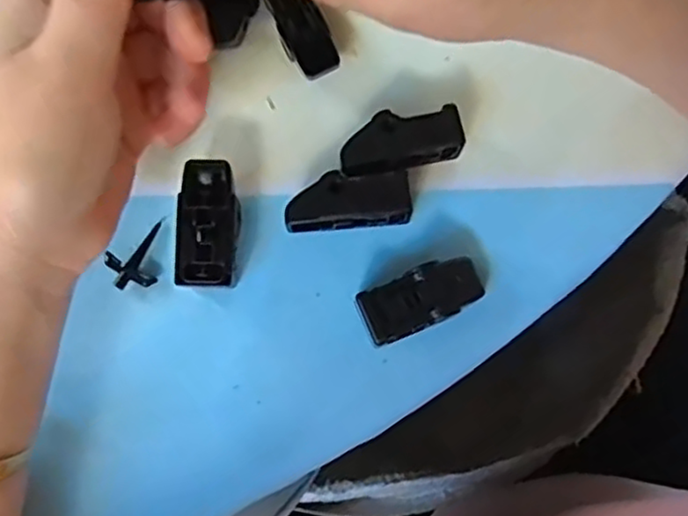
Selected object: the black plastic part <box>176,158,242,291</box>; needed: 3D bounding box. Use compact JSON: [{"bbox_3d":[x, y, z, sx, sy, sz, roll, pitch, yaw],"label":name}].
[{"bbox_3d":[-0.052,-0.012,0.276,0.024,0.018,0.049,2,80,1],"label":"black plastic part"}]

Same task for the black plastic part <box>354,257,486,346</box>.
[{"bbox_3d":[0.030,0.015,0.269,0.048,0.013,0.022,-25,80,-3],"label":"black plastic part"}]

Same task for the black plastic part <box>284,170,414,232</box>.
[{"bbox_3d":[0.002,-0.021,0.275,0.047,0.021,0.020,-4,80,0],"label":"black plastic part"}]

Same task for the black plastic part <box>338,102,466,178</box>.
[{"bbox_3d":[0.023,-0.045,0.278,0.048,0.020,0.022,-15,80,-2],"label":"black plastic part"}]

